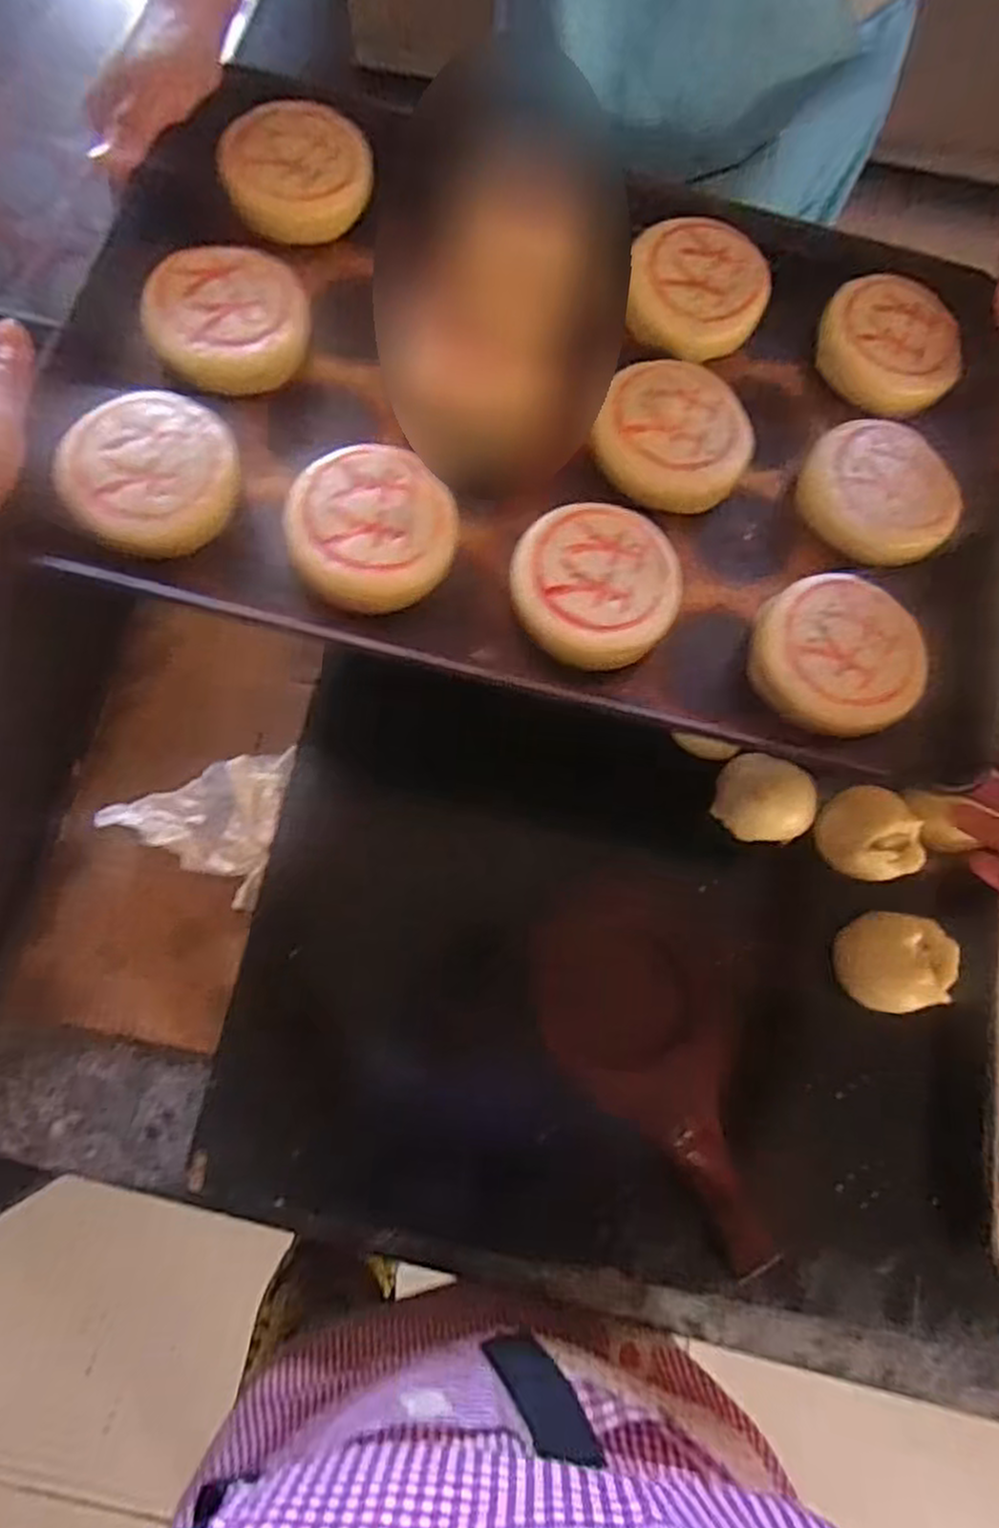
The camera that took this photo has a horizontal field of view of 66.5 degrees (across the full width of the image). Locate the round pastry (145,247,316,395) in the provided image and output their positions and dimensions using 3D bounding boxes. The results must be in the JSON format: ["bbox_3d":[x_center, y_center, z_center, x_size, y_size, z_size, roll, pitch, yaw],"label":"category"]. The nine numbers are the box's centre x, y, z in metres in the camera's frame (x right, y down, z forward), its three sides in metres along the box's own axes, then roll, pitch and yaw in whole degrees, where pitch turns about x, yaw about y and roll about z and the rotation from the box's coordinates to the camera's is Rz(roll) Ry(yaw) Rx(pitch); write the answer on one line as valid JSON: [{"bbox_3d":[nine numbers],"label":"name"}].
[{"bbox_3d":[-0.169,-0.281,0.481,0.096,0.036,0.090,0,75,0],"label":"round pastry"}]

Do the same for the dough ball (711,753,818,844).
[{"bbox_3d":[0.213,0.029,0.611,0.069,0.049,0.063,10,75,2],"label":"dough ball"}]

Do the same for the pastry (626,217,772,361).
[{"bbox_3d":[0.137,-0.329,0.521,0.093,0.027,0.102,0,75,0],"label":"pastry"}]

